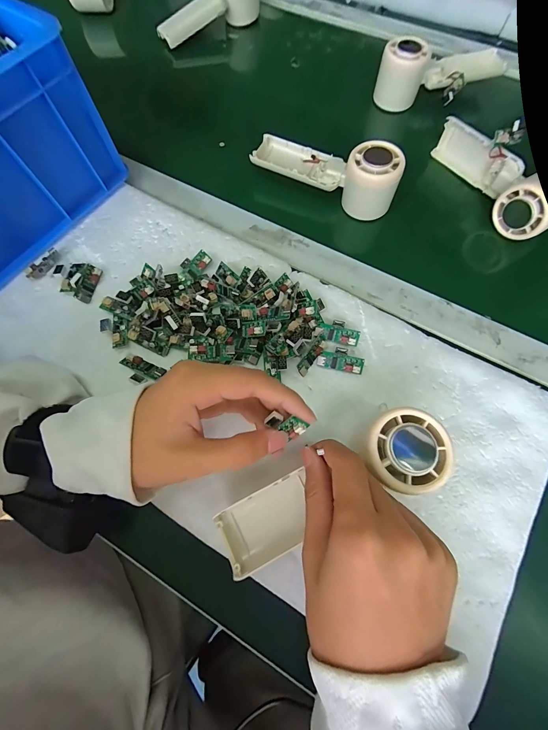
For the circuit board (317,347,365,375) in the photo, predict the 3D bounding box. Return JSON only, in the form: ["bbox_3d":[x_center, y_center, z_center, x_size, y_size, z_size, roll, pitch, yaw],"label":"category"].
[{"bbox_3d":[0.060,-0.005,0.272,0.039,0.010,0.020,16,70,6],"label":"circuit board"}]

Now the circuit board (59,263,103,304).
[{"bbox_3d":[-0.191,-0.083,0.300,0.032,0.013,0.041,9,70,3],"label":"circuit board"}]

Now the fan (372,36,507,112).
[{"bbox_3d":[0.214,-0.372,0.390,0.158,0.051,0.053,-8,70,-3],"label":"fan"}]

